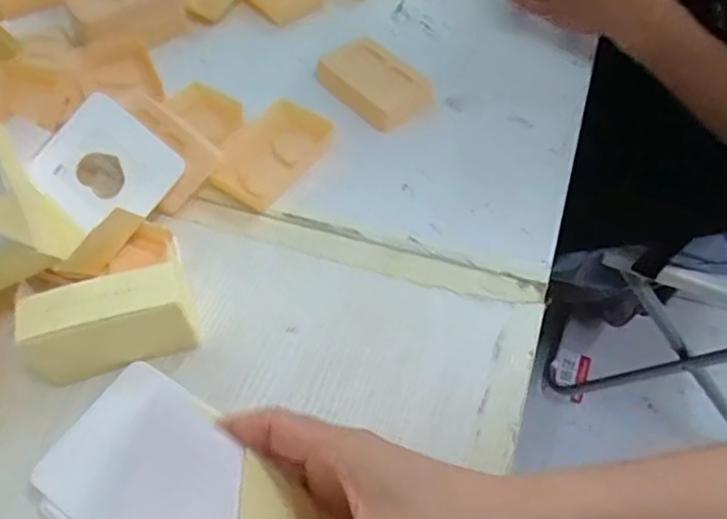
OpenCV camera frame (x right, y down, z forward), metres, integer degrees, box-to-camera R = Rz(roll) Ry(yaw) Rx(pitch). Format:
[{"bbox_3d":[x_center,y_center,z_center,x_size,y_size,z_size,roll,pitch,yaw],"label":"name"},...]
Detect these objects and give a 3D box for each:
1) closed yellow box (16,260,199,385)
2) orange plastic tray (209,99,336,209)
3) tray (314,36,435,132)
[{"bbox_3d":[-0.160,0.046,0.416,0.103,0.060,0.044,-17,57,-11],"label":"closed yellow box"},{"bbox_3d":[-0.074,-0.088,0.535,0.063,0.018,0.102,25,59,17],"label":"orange plastic tray"},{"bbox_3d":[0.013,-0.161,0.582,0.067,0.020,0.102,-37,63,-22],"label":"tray"}]

